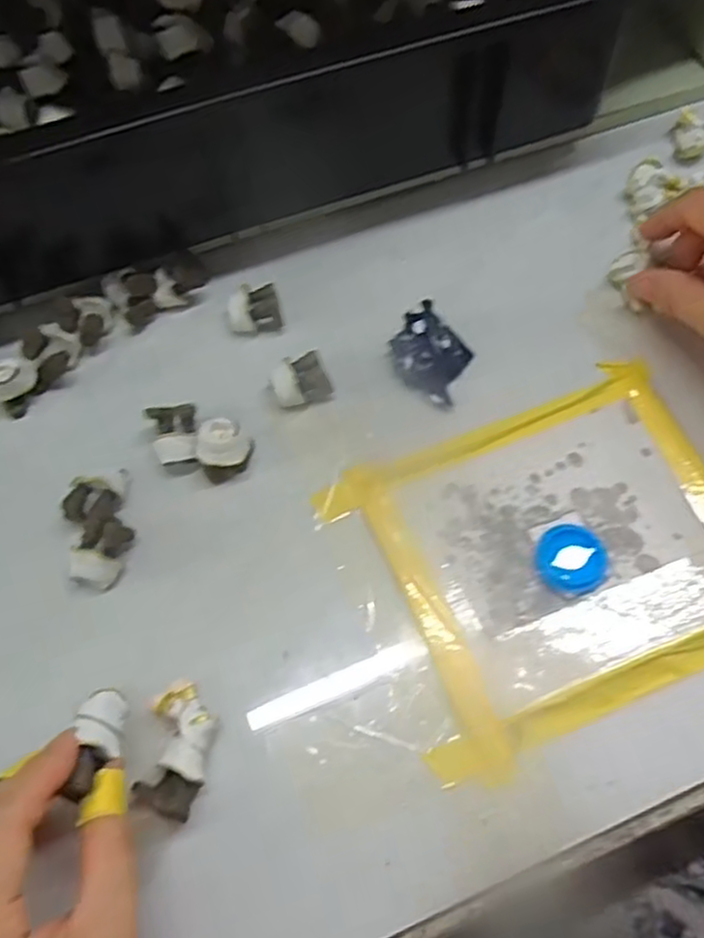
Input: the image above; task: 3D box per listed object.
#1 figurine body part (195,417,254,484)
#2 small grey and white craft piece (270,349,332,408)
[{"bbox_3d":[-0.059,-0.008,0.331,0.021,0.023,0.022,-1,67,2],"label":"figurine body part"},{"bbox_3d":[-0.024,-0.042,0.348,0.026,0.016,0.021,-15,67,-4],"label":"small grey and white craft piece"}]

